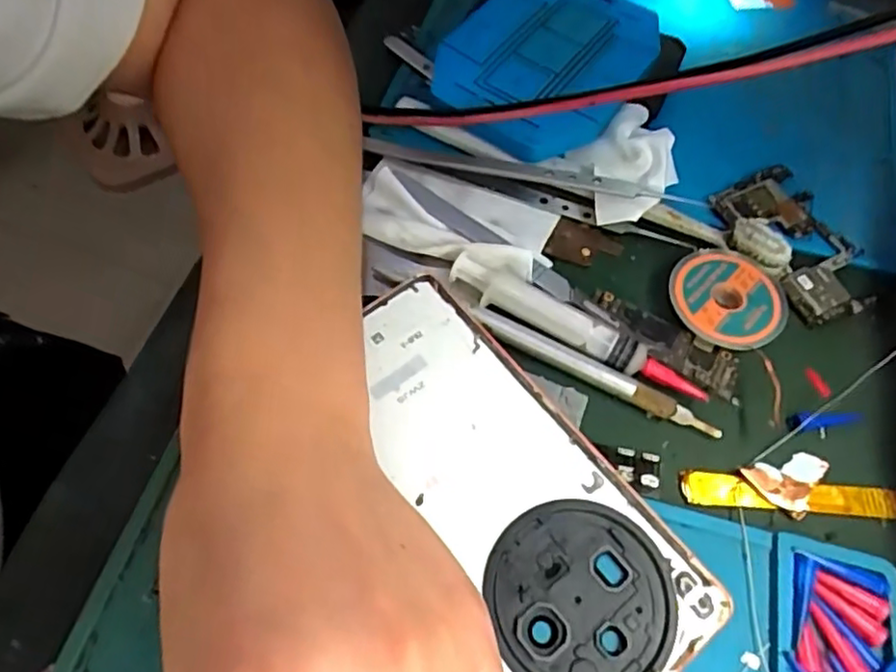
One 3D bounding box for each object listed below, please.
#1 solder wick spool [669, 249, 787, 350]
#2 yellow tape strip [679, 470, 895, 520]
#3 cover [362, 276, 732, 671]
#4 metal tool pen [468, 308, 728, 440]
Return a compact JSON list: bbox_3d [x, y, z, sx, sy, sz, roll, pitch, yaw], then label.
[{"bbox_3d":[0.112,-0.016,0.258,0.044,0.009,0.044,1,59,-2],"label":"solder wick spool"},{"bbox_3d":[0.125,0.056,0.227,0.084,0.004,0.012,4,68,2],"label":"yellow tape strip"},{"bbox_3d":[0.015,0.049,0.219,0.069,0.006,0.157,-33,66,-20],"label":"cover"},{"bbox_3d":[0.054,0.014,0.244,0.099,0.007,0.009,27,62,13],"label":"metal tool pen"}]

